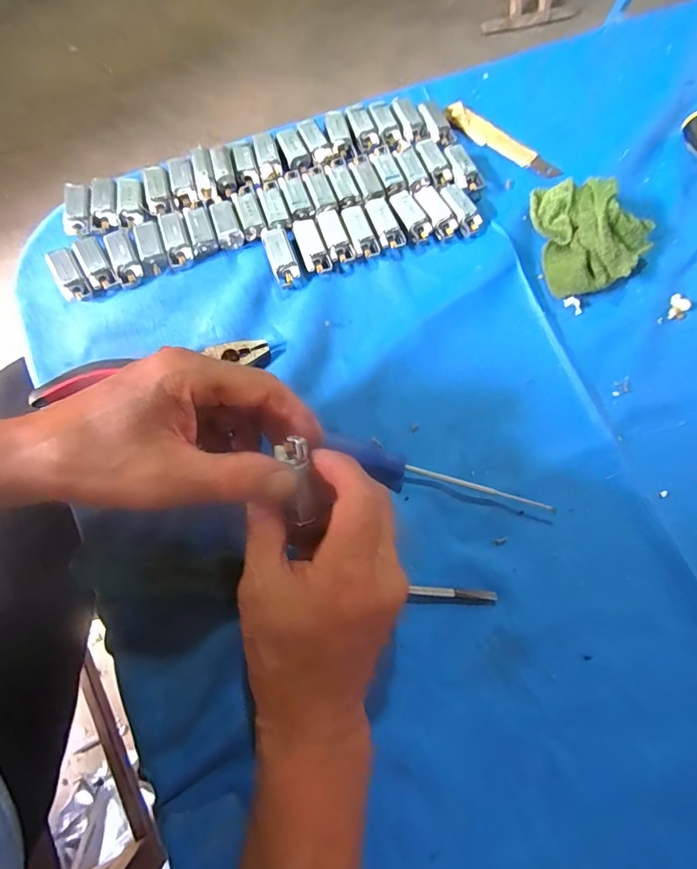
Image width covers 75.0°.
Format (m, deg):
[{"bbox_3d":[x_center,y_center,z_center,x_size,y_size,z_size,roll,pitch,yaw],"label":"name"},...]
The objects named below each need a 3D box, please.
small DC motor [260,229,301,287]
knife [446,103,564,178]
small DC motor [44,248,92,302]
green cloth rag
[{"bbox_3d":[-0.054,-0.141,0.354,0.019,0.013,0.049,-19,74,-8],"label":"small DC motor"},{"bbox_3d":[0.139,-0.265,0.409,0.114,0.006,0.029,33,74,8],"label":"knife"},{"bbox_3d":[-0.212,-0.121,0.343,0.019,0.009,0.044,-28,76,-11],"label":"small DC motor"},{"bbox_3d":[0.193,-0.165,0.359,0.076,0.039,0.102,-8,73,-5],"label":"green cloth rag"}]

